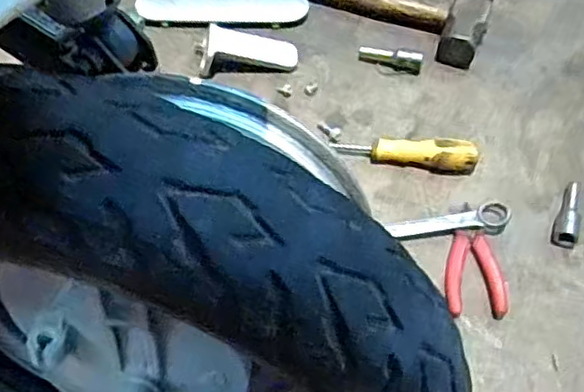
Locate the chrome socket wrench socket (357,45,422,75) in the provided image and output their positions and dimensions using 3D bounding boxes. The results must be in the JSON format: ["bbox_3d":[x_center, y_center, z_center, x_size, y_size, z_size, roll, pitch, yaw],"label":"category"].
[{"bbox_3d":[0.121,-0.171,0.785,0.079,0.028,0.020,22,59,14],"label":"chrome socket wrench socket"}]

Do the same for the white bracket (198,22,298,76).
[{"bbox_3d":[-0.054,-0.180,0.780,0.121,0.037,0.058,-6,57,-4],"label":"white bracket"}]

